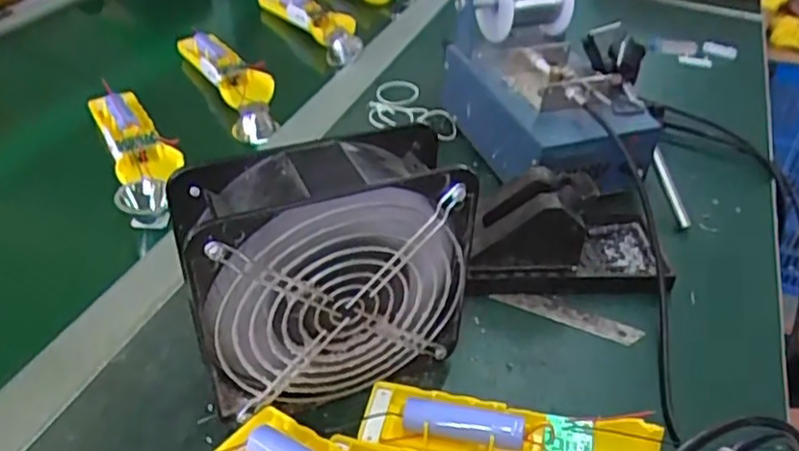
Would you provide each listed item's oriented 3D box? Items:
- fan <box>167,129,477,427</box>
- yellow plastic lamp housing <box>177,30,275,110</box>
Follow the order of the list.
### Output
[{"bbox_3d":[-0.040,0.030,0.373,0.148,0.151,0.059,-13,42,-21],"label":"fan"},{"bbox_3d":[-0.190,-0.169,0.707,0.042,0.025,0.174,-25,48,-32],"label":"yellow plastic lamp housing"}]

